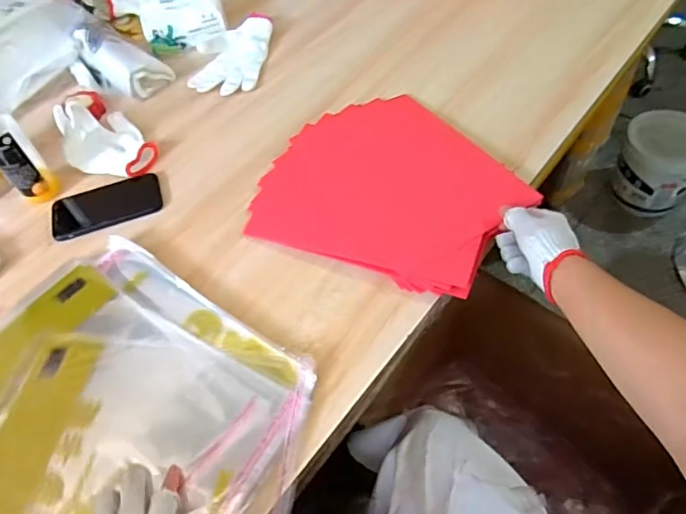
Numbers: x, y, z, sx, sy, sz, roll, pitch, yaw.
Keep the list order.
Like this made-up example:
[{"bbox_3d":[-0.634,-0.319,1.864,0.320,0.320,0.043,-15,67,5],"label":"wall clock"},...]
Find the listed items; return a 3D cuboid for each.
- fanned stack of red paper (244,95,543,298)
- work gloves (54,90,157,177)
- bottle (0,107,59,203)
[{"bbox_3d":[0.066,-0.104,0.702,0.321,0.021,0.286,19,63,20],"label":"fanned stack of red paper"},{"bbox_3d":[-0.383,-0.194,0.801,0.109,0.050,0.223,-36,60,-20],"label":"work gloves"},{"bbox_3d":[-0.444,-0.147,0.688,0.050,0.167,0.045,-33,59,-18],"label":"bottle"}]

